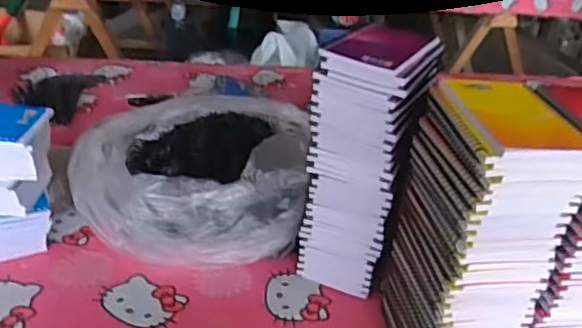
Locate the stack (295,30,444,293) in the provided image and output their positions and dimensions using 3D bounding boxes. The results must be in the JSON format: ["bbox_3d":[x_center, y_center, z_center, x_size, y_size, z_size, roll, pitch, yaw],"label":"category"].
[{"bbox_3d":[0.078,0.005,0.658,0.109,0.299,0.110,15,30,14],"label":"stack"}]

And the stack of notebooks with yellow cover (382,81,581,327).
[{"bbox_3d":[0.167,0.071,0.558,0.099,0.283,0.151,2,29,-10],"label":"stack of notebooks with yellow cover"}]

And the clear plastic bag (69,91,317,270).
[{"bbox_3d":[-0.130,0.003,0.796,0.292,0.111,0.325,4,29,-6],"label":"clear plastic bag"}]

